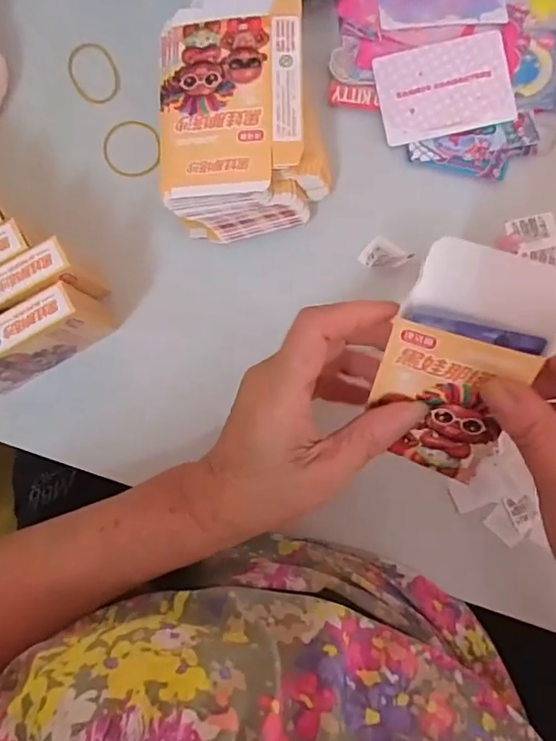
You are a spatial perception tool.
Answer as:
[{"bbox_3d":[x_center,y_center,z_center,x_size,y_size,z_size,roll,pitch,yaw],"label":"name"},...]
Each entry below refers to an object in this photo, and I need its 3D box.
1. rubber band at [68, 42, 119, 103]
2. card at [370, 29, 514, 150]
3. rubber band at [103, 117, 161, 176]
[{"bbox_3d":[-0.135,-0.218,0.384,0.034,0.004,0.050,-24,85,-3],"label":"rubber band"},{"bbox_3d":[0.113,-0.192,0.355,0.086,0.004,0.063,-11,85,6],"label":"card"},{"bbox_3d":[-0.105,-0.160,0.377,0.040,0.004,0.046,-3,79,-6],"label":"rubber band"}]

